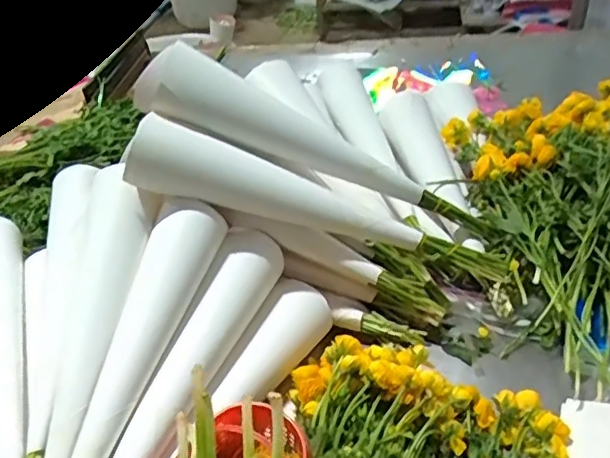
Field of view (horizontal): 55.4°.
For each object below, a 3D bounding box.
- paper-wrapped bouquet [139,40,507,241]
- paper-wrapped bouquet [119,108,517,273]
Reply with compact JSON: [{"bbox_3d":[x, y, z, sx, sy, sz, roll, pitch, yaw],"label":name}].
[{"bbox_3d":[0.045,-0.107,0.809,0.538,0.080,0.078,23,36,-14],"label":"paper-wrapped bouquet"},{"bbox_3d":[0.033,-0.030,0.804,0.542,0.096,0.085,18,37,-10],"label":"paper-wrapped bouquet"}]

